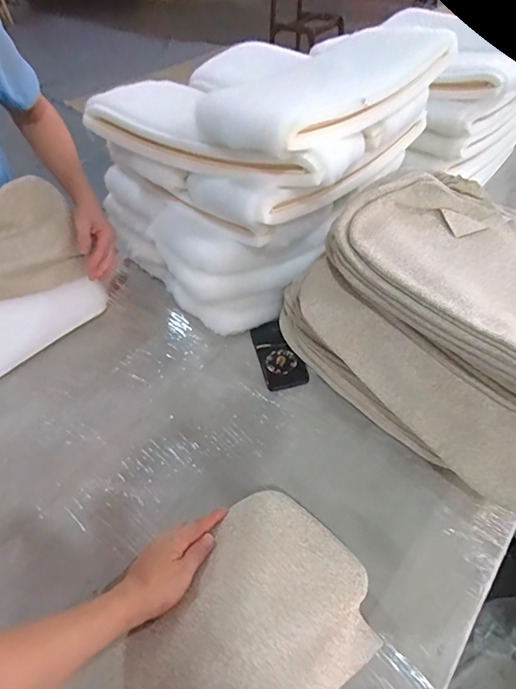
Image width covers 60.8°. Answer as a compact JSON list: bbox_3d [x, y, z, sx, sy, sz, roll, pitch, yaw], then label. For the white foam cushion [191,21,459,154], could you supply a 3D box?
[{"bbox_3d":[0.112,-0.413,0.701,0.422,0.063,0.188,-38,56,-26],"label":"white foam cushion"}]

